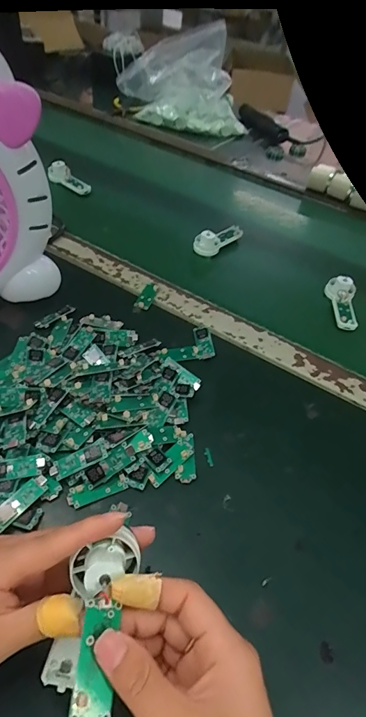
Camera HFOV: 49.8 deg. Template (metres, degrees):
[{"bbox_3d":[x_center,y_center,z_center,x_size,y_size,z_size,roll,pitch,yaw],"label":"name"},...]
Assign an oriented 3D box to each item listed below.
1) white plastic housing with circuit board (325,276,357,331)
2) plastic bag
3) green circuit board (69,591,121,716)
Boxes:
[{"bbox_3d":[0.217,-0.077,0.535,0.038,0.031,0.080,12,50,4],"label":"white plastic housing with circuit board"},{"bbox_3d":[-0.002,-0.614,0.863,0.288,0.160,0.167,6,50,-1],"label":"plastic bag"},{"bbox_3d":[-0.040,0.143,0.188,0.019,0.009,0.053,15,52,-16],"label":"green circuit board"}]

